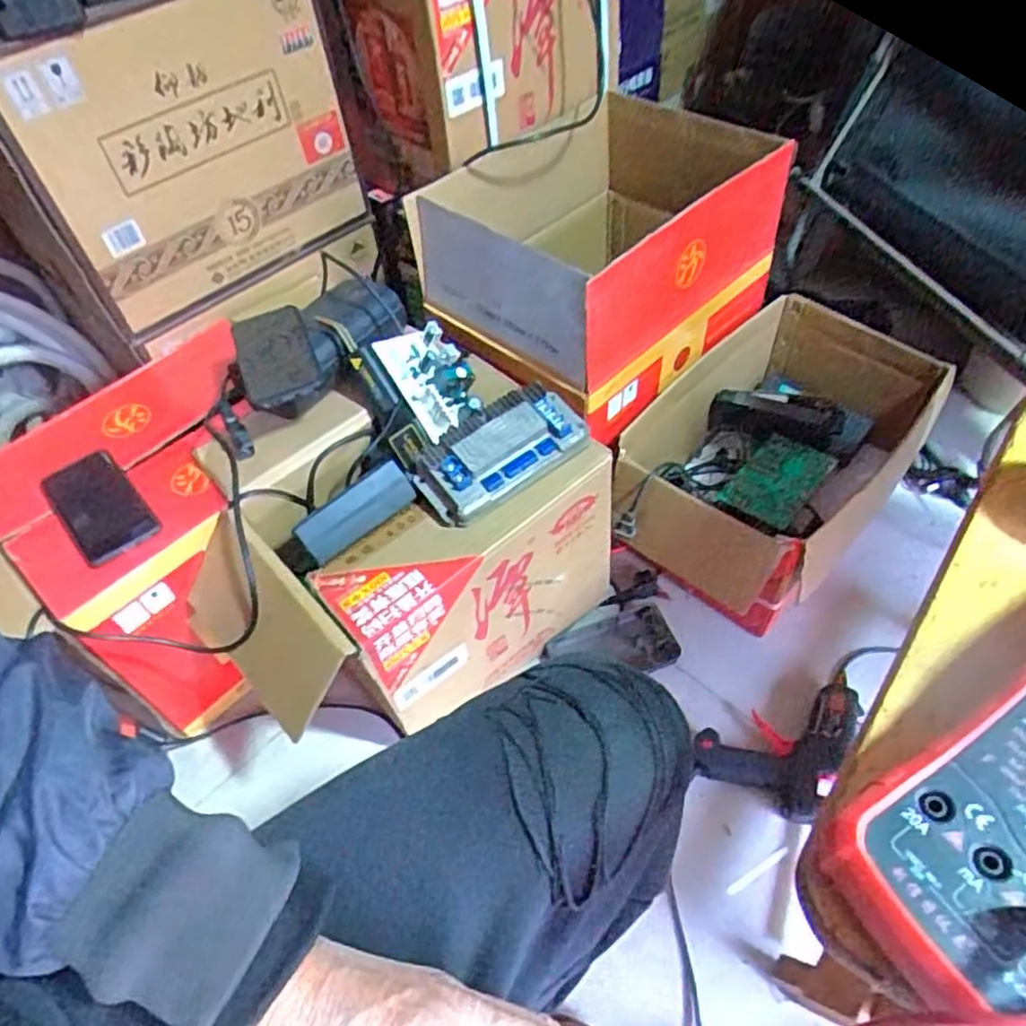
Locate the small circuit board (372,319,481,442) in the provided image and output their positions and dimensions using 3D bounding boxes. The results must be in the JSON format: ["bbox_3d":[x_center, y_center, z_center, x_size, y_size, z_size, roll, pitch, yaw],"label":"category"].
[{"bbox_3d":[-0.091,-0.149,0.775,0.078,0.029,0.138,-32,70,-2],"label":"small circuit board"}]

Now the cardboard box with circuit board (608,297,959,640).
[{"bbox_3d":[0.334,-0.061,0.943,0.264,0.203,0.419,33,61,28],"label":"cardboard box with circuit board"}]

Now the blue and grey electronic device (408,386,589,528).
[{"bbox_3d":[-0.013,-0.066,0.727,0.178,0.053,0.101,-29,54,-16],"label":"blue and grey electronic device"}]

